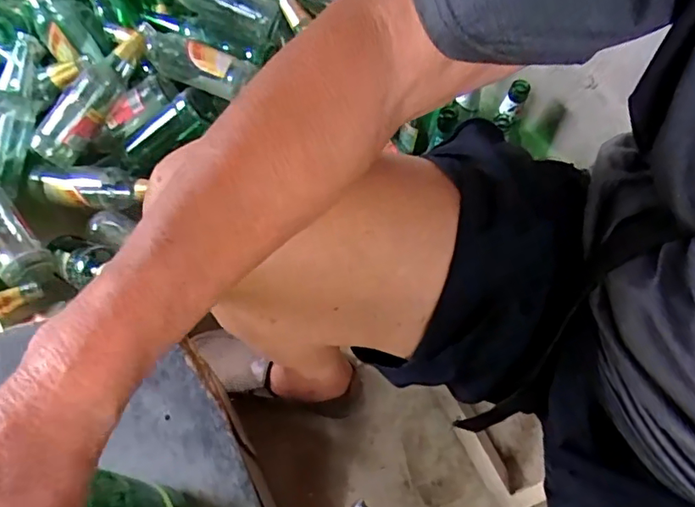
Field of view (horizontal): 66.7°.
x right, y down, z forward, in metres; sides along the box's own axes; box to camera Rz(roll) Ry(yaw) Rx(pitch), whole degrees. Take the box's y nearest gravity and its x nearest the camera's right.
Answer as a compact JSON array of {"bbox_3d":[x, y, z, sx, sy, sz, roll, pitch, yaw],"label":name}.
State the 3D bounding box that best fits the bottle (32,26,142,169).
[{"bbox_3d":[-0.406,-0.251,0.839,0.067,0.075,0.250,37,89,15],"label":"bottle"}]

